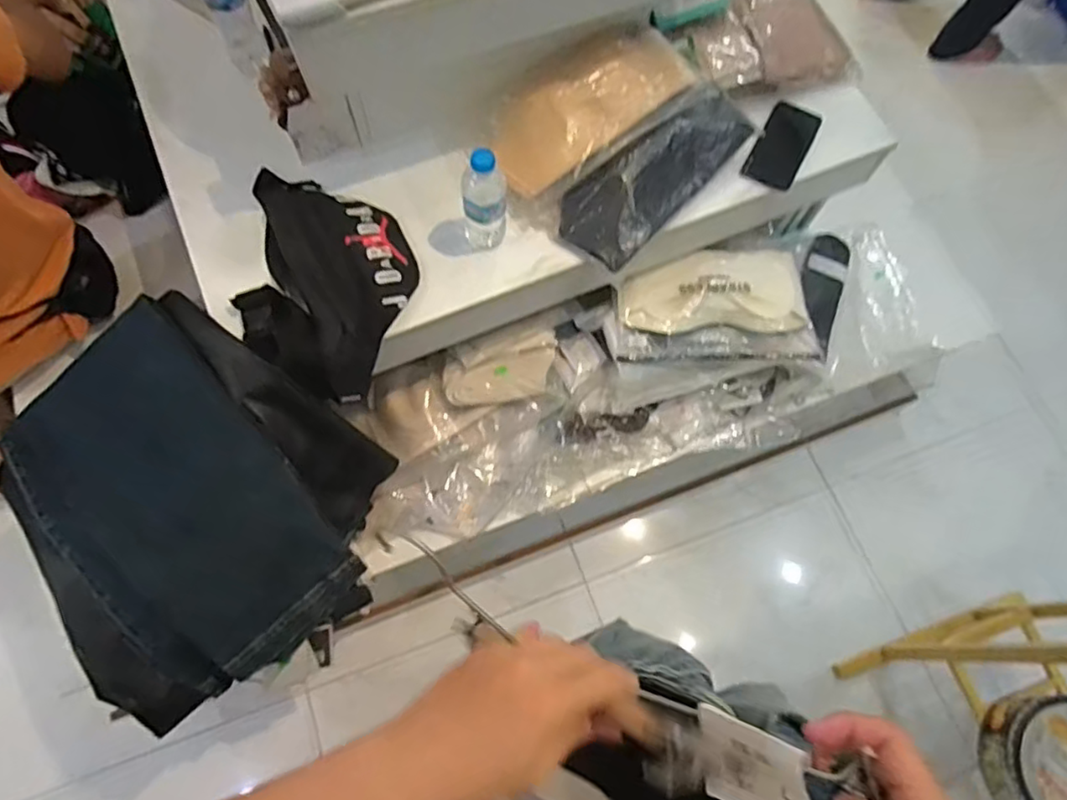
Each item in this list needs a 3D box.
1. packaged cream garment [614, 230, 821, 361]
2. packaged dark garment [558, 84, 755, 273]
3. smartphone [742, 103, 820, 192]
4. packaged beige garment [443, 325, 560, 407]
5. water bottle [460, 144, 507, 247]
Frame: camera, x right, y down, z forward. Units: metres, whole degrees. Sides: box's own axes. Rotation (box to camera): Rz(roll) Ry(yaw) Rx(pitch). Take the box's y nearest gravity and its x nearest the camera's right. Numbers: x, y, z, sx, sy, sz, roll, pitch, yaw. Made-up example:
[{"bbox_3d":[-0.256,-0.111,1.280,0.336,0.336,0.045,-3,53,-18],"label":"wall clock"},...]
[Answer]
[{"bbox_3d":[0.303,-0.176,1.098,0.353,0.053,0.227,0,70,-2],"label":"packaged cream garment"},{"bbox_3d":[0.180,-0.342,0.959,0.130,0.072,0.327,42,74,13],"label":"packaged dark garment"},{"bbox_3d":[0.396,-0.404,1.025,0.079,0.014,0.170,28,71,8],"label":"smartphone"},{"bbox_3d":[-0.056,-0.057,1.097,0.186,0.040,0.116,-6,90,-6],"label":"packaged beige garment"},{"bbox_3d":[-0.069,-0.267,0.886,0.065,0.169,0.054,-2,70,-3],"label":"water bottle"}]

